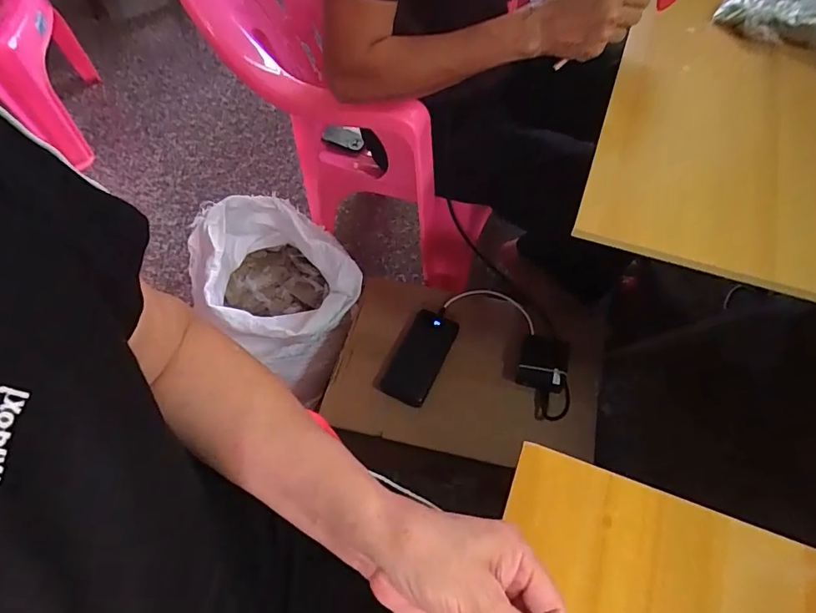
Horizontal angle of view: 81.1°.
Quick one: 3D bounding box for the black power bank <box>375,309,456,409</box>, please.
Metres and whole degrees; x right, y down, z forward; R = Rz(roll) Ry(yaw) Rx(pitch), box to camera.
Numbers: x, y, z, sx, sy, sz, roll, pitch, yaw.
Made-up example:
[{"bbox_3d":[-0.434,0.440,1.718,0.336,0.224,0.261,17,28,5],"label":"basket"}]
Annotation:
[{"bbox_3d":[0.018,0.081,0.780,0.086,0.014,0.155,18,65,29],"label":"black power bank"}]

